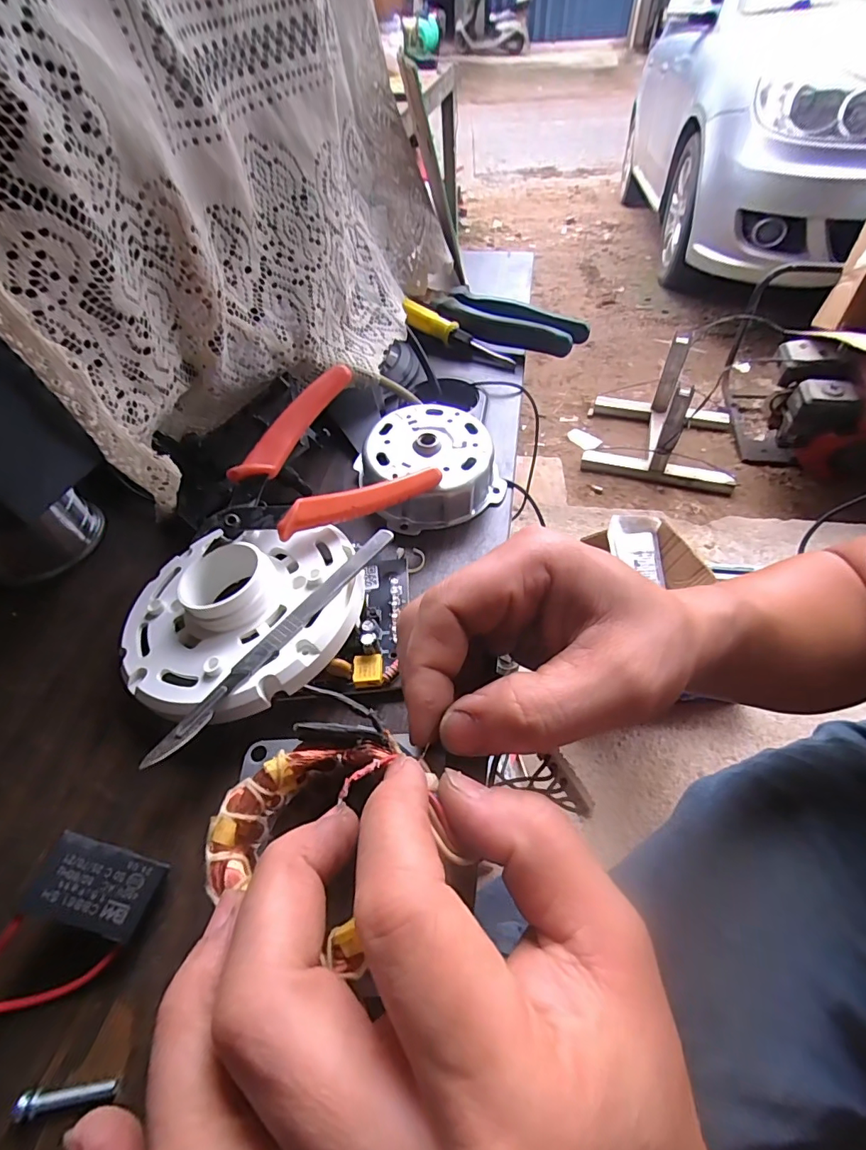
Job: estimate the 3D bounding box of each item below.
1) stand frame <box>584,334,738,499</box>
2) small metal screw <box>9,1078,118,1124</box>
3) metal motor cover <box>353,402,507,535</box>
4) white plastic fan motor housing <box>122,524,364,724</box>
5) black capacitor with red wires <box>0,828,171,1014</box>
[{"bbox_3d":[0.776,-0.539,1.585,0.479,0.270,0.461,16,54,15],"label":"stand frame"},{"bbox_3d":[-0.106,0.151,0.139,0.027,0.006,0.006,-8,51,-4],"label":"small metal screw"},{"bbox_3d":[-0.003,-0.066,0.289,0.076,0.034,0.075,-28,55,-18],"label":"metal motor cover"},{"bbox_3d":[-0.090,0.019,0.225,0.110,0.036,0.096,0,51,3],"label":"white plastic fan motor housing"},{"bbox_3d":[-0.172,0.119,0.155,0.156,0.027,0.059,-4,51,0],"label":"black capacitor with red wires"}]

